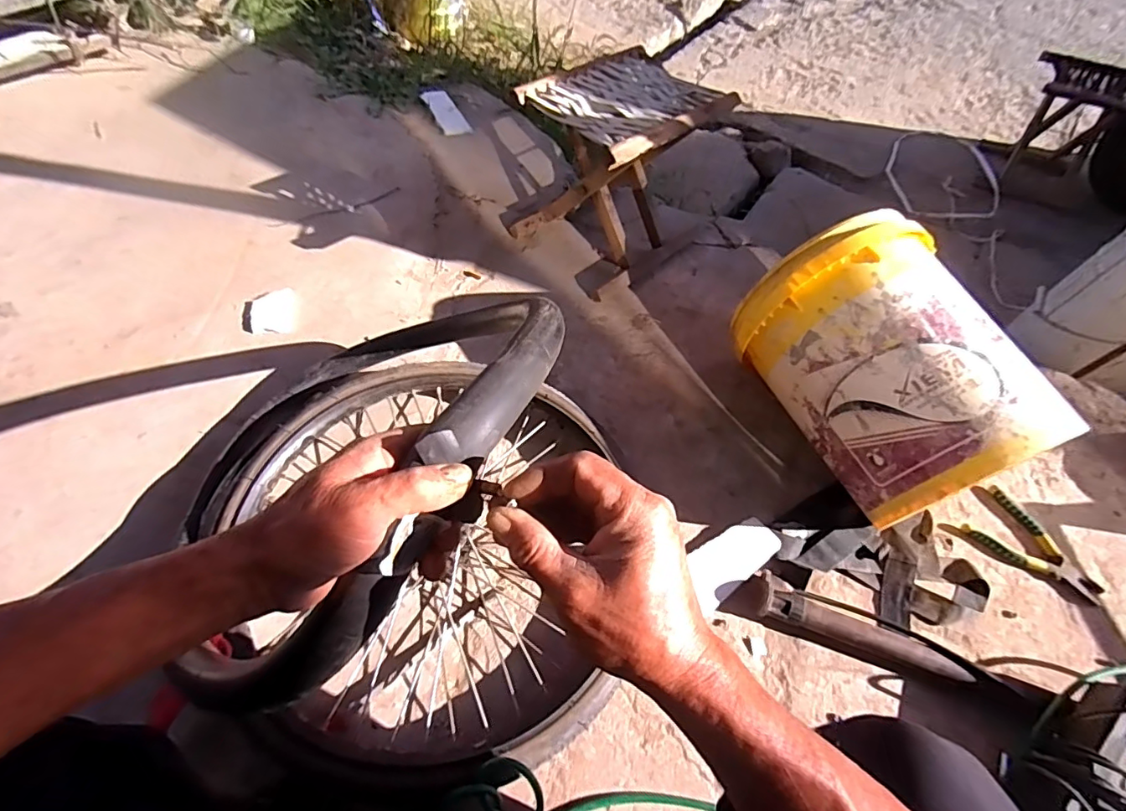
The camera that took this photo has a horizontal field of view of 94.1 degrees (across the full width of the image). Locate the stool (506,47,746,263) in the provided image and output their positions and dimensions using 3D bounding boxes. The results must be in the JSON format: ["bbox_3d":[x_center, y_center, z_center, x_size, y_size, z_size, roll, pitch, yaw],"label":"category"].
[{"bbox_3d":[0.102,-0.445,1.013,0.308,0.316,0.252,-35,66,-22],"label":"stool"}]

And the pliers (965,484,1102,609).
[{"bbox_3d":[0.693,0.214,0.766,0.099,0.019,0.179,-34,63,-26],"label":"pliers"}]

